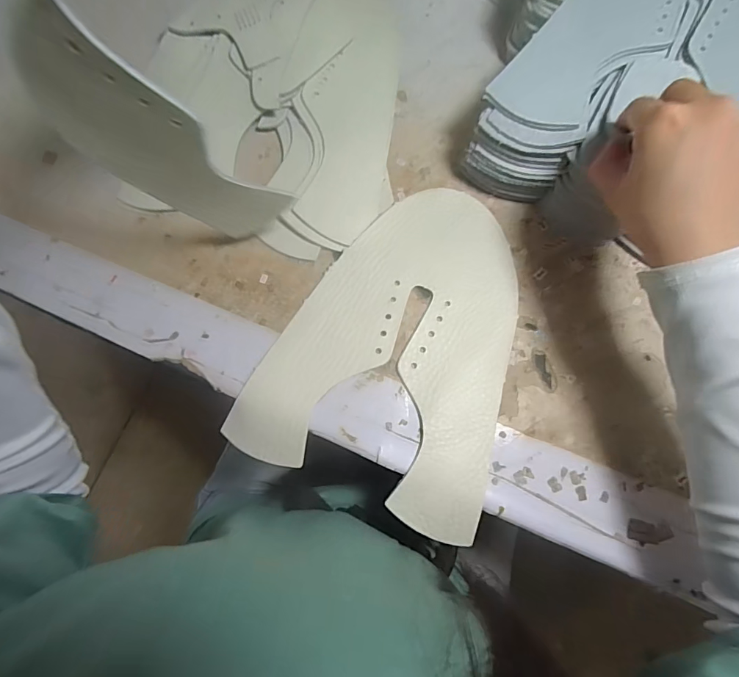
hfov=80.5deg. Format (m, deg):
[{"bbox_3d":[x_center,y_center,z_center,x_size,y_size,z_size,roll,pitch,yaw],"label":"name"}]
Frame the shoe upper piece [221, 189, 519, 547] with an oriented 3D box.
[{"bbox_3d":[0.030,0.001,0.342,0.188,0.005,0.248,24,79,5],"label":"shoe upper piece"}]

